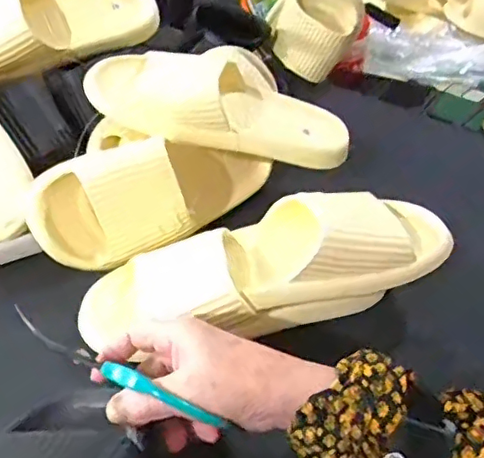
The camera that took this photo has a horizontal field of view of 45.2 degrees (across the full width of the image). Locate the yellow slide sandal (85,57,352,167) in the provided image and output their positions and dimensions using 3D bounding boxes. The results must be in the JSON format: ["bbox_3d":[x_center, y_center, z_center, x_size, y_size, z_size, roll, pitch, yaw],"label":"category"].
[{"bbox_3d":[-0.016,-0.125,0.561,0.245,0.068,0.099,9,38,-21],"label":"yellow slide sandal"}]

